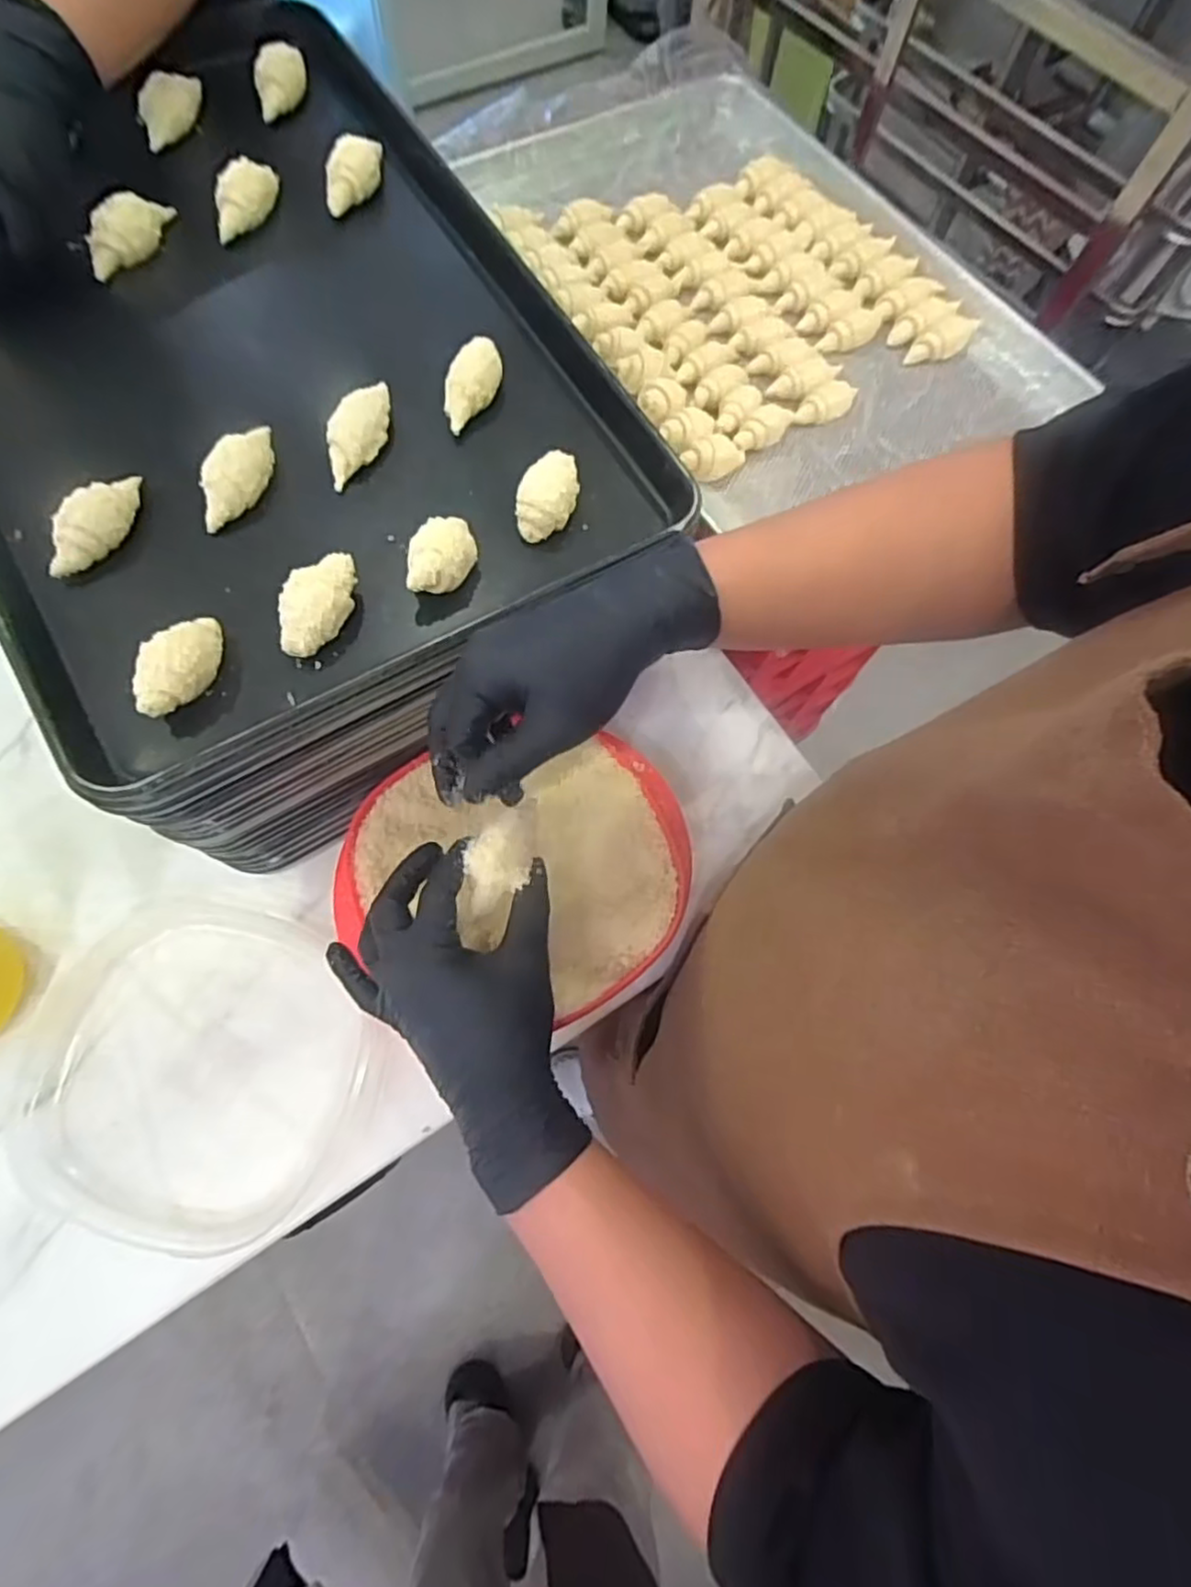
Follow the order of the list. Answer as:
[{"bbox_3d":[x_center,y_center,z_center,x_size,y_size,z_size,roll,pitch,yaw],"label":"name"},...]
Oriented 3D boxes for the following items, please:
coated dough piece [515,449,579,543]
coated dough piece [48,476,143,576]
[{"bbox_3d":[-0.030,-0.191,0.445,0.035,0.024,0.054,14,72,2],"label":"coated dough piece"},{"bbox_3d":[-0.297,-0.164,0.415,0.027,0.020,0.074,19,73,4],"label":"coated dough piece"}]

